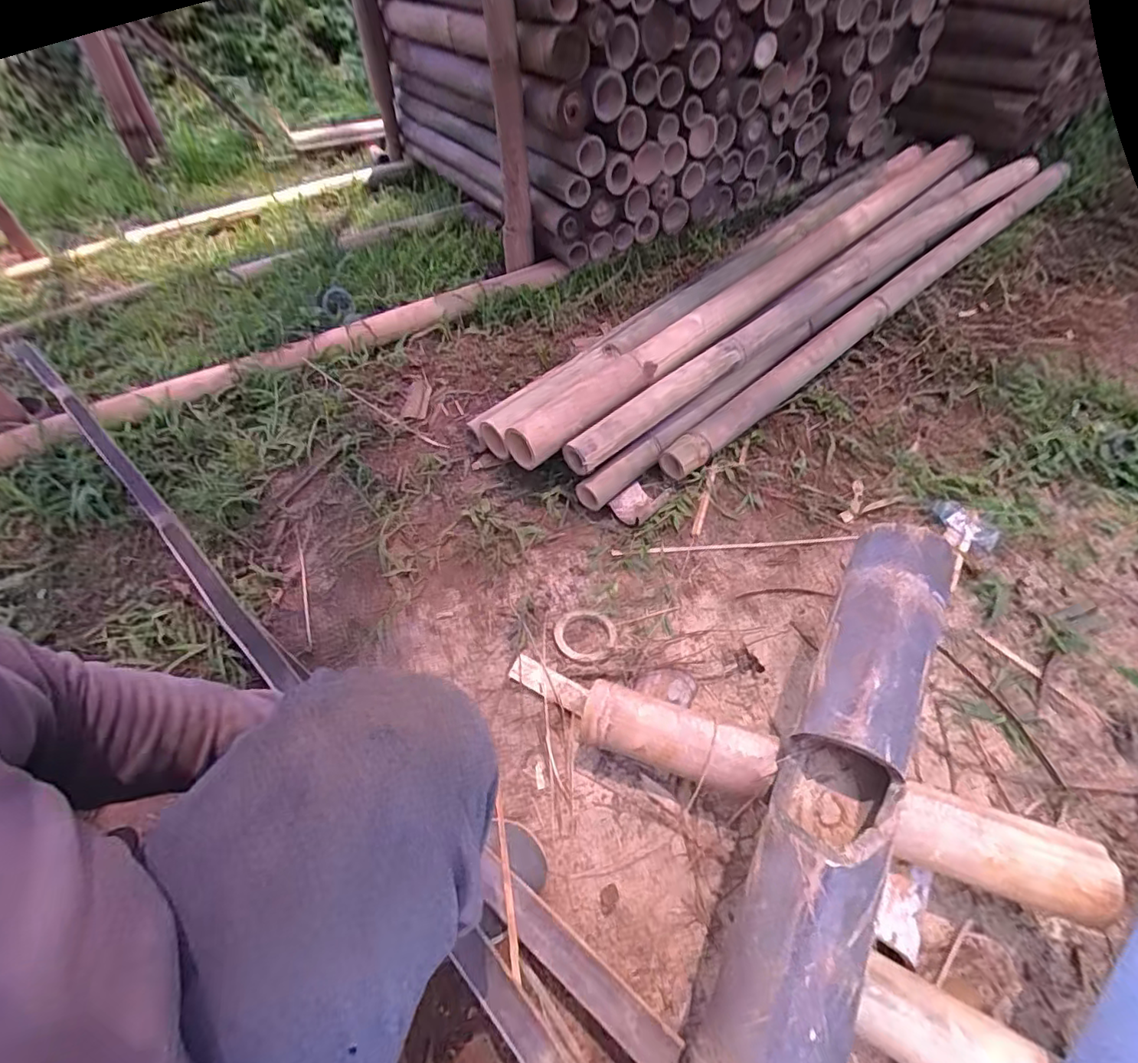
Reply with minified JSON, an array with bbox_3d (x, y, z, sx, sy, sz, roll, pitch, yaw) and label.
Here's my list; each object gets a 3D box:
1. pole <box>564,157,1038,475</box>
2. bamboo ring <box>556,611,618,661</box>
[{"bbox_3d":[0.626,-0.567,1.199,1.670,0.063,0.067,-36,57,-24],"label":"pole"},{"bbox_3d":[0.022,0.138,0.743,0.080,0.004,0.078,-1,51,1],"label":"bamboo ring"}]

